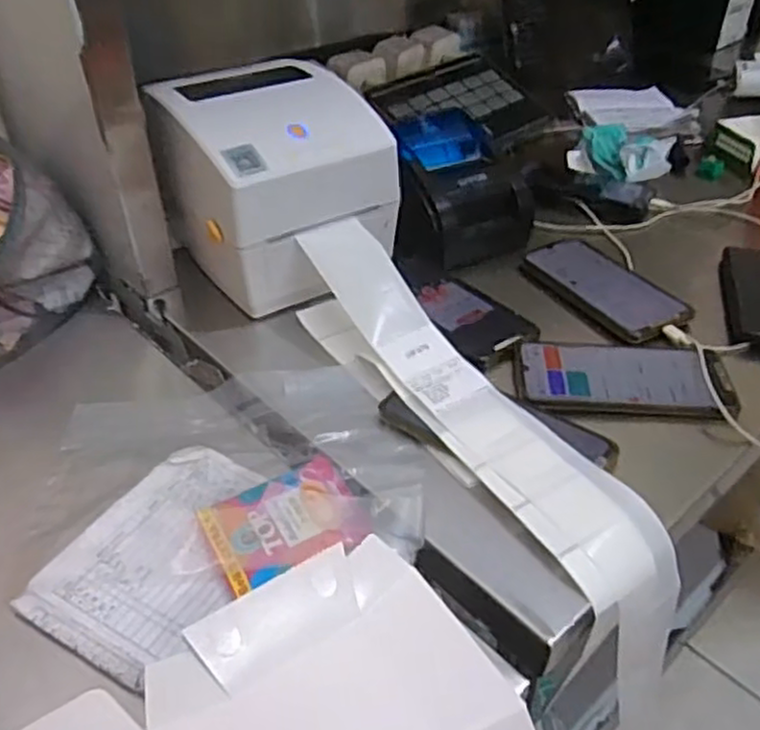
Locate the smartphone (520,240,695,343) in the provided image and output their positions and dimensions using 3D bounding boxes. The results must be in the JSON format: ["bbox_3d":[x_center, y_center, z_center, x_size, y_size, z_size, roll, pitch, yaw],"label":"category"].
[{"bbox_3d":[0.218,-0.081,0.724,0.084,0.014,0.179,-22,40,-21],"label":"smartphone"}]

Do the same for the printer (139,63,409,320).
[{"bbox_3d":[-0.097,-0.180,0.700,0.180,0.157,0.198,-27,44,-22],"label":"printer"}]

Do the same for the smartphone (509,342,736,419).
[{"bbox_3d":[0.201,0.006,0.600,0.171,0.013,0.087,6,39,8],"label":"smartphone"}]

